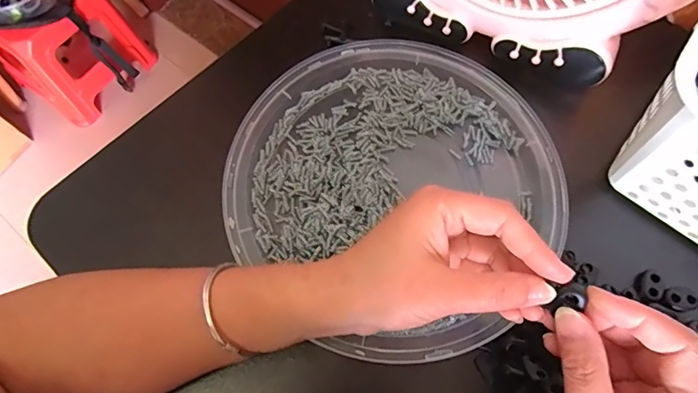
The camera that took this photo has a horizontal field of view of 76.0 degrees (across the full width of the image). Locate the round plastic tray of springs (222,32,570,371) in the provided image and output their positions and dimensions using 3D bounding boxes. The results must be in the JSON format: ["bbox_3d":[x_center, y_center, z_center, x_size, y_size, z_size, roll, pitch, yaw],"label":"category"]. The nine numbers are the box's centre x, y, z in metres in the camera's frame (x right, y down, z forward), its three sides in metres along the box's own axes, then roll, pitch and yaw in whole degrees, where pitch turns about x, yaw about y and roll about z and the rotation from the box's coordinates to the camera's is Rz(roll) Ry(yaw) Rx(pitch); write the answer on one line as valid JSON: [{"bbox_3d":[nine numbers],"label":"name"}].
[{"bbox_3d":[0.035,-0.011,0.328,0.234,0.024,0.238,-1,68,2],"label":"round plastic tray of springs"}]

